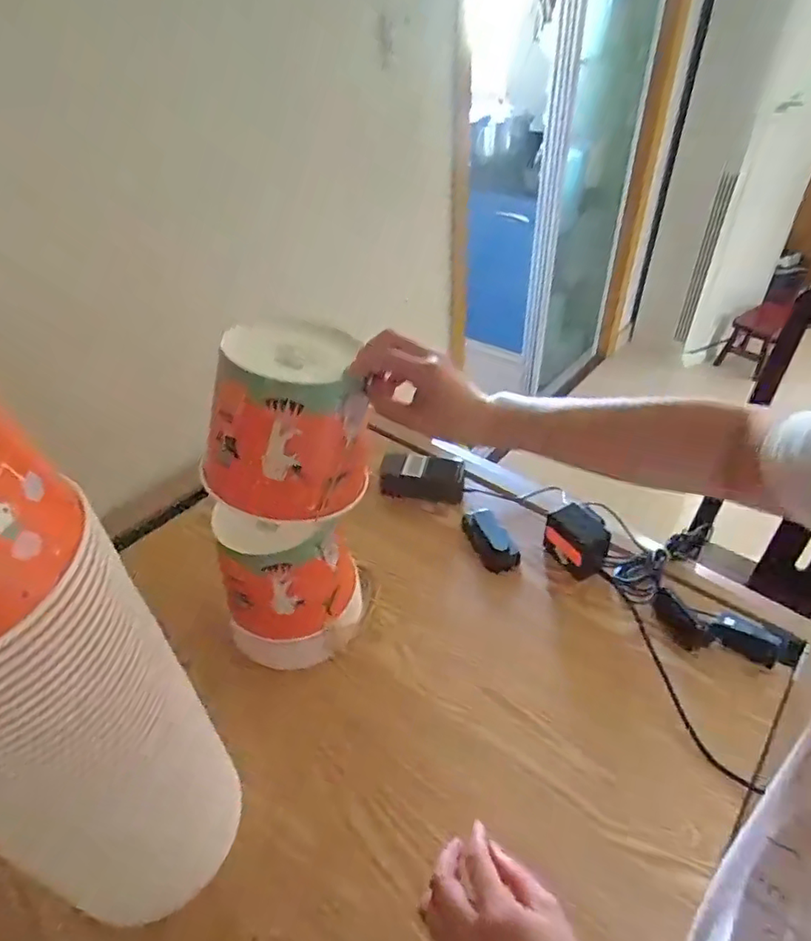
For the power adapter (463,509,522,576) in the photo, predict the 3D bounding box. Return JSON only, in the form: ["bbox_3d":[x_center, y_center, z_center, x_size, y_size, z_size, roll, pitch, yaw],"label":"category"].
[{"bbox_3d":[0.121,0.097,0.820,0.048,0.028,0.107,-17,44,-18],"label":"power adapter"}]

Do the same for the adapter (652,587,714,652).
[{"bbox_3d":[0.338,0.188,0.709,0.037,0.023,0.081,-17,44,-18],"label":"adapter"}]

